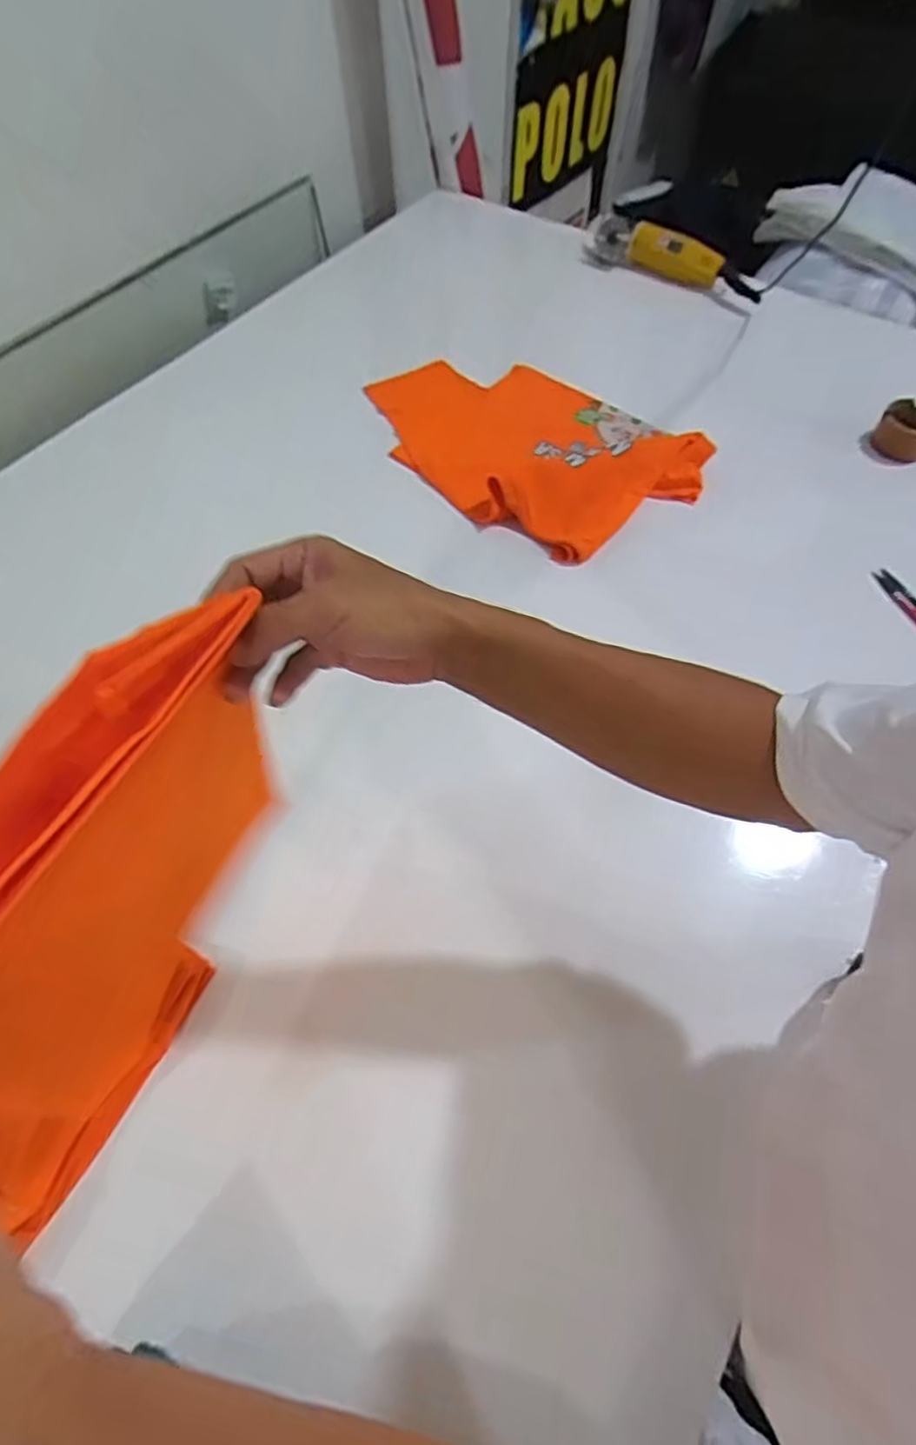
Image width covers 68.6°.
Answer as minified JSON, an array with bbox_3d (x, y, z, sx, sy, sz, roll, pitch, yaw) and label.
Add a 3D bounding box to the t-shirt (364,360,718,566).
[{"bbox_3d":[0.099,-0.428,0.992,0.331,0.068,0.461,-33,65,-19],"label":"t-shirt"}]

